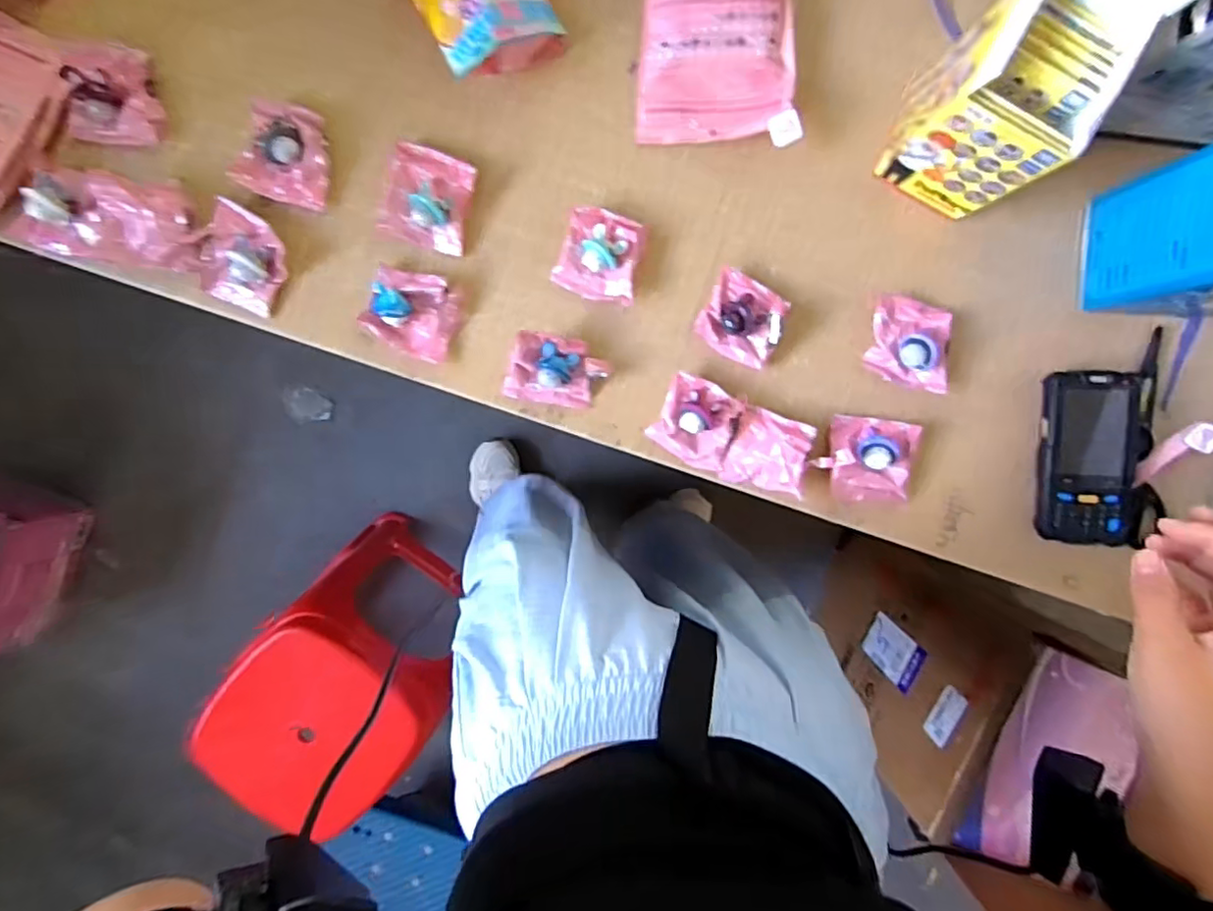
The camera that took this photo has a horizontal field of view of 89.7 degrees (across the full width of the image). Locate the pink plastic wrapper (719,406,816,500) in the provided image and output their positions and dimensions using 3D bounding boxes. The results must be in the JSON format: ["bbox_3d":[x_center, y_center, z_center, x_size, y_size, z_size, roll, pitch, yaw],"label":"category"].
[{"bbox_3d":[0.143,-0.004,0.534,0.065,0.027,0.066,15,94,-3],"label":"pink plastic wrapper"}]

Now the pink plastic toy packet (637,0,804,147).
[{"bbox_3d":[0.093,-0.348,0.500,0.129,0.047,0.169,1,94,-2],"label":"pink plastic toy packet"}]

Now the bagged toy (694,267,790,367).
[{"bbox_3d":[0.120,-0.118,0.532,0.069,0.030,0.065,28,93,-3],"label":"bagged toy"}]

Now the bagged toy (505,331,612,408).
[{"bbox_3d":[-0.043,-0.073,0.531,0.085,0.034,0.057,8,94,-2],"label":"bagged toy"}]

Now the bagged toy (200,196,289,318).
[{"bbox_3d":[-0.308,-0.167,0.517,0.065,0.022,0.080,20,94,-3],"label":"bagged toy"}]

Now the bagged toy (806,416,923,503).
[{"bbox_3d":[0.230,0.005,0.542,0.095,0.032,0.077,4,94,-2],"label":"bagged toy"}]

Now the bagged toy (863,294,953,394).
[{"bbox_3d":[0.270,-0.099,0.536,0.074,0.030,0.072,13,94,-2],"label":"bagged toy"}]

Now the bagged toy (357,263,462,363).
[{"bbox_3d":[-0.168,-0.124,0.525,0.074,0.023,0.067,22,93,-3],"label":"bagged toy"}]

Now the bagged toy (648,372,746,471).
[{"bbox_3d":[0.080,-0.029,0.538,0.067,0.032,0.067,29,93,-3],"label":"bagged toy"}]

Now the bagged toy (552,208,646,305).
[{"bbox_3d":[-0.004,-0.173,0.527,0.069,0.022,0.071,18,94,-3],"label":"bagged toy"}]

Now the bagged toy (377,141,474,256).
[{"bbox_3d":[-0.152,-0.218,0.518,0.073,0.018,0.076,17,94,-3],"label":"bagged toy"}]

